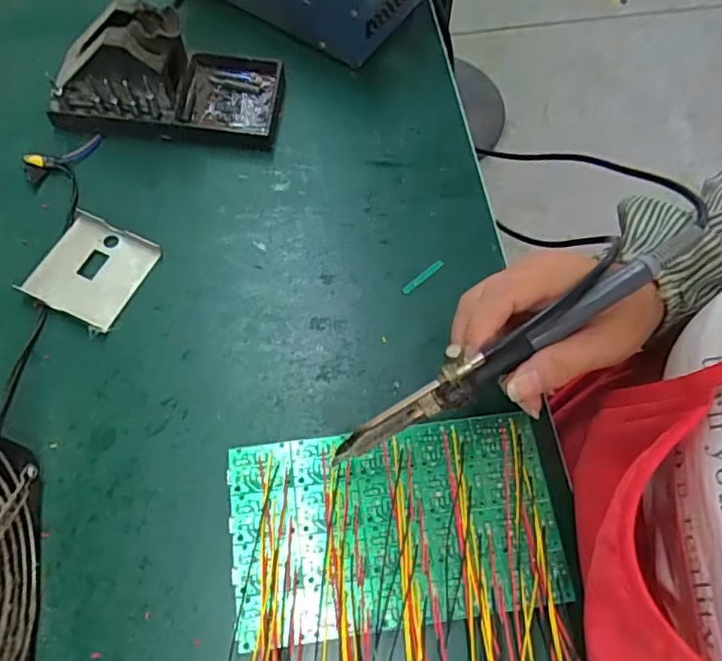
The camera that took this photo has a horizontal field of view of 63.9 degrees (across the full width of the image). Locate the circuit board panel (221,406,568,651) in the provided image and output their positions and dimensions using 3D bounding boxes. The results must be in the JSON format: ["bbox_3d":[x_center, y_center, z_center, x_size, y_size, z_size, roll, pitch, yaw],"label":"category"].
[{"bbox_3d":[0.018,0.106,0.321,0.173,0.015,0.102,-7,68,-5],"label":"circuit board panel"}]

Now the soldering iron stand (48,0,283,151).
[{"bbox_3d":[-0.139,-0.189,0.410,0.157,0.065,0.078,7,67,1],"label":"soldering iron stand"}]

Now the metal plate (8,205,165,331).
[{"bbox_3d":[-0.179,-0.041,0.383,0.066,0.013,0.069,23,68,7],"label":"metal plate"}]

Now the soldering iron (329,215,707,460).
[{"bbox_3d":[0.060,0.018,0.288,0.172,0.024,0.015,-34,70,7],"label":"soldering iron"}]

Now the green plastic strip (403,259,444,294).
[{"bbox_3d":[0.043,-0.037,0.393,0.035,0.004,0.006,-40,73,-16],"label":"green plastic strip"}]

